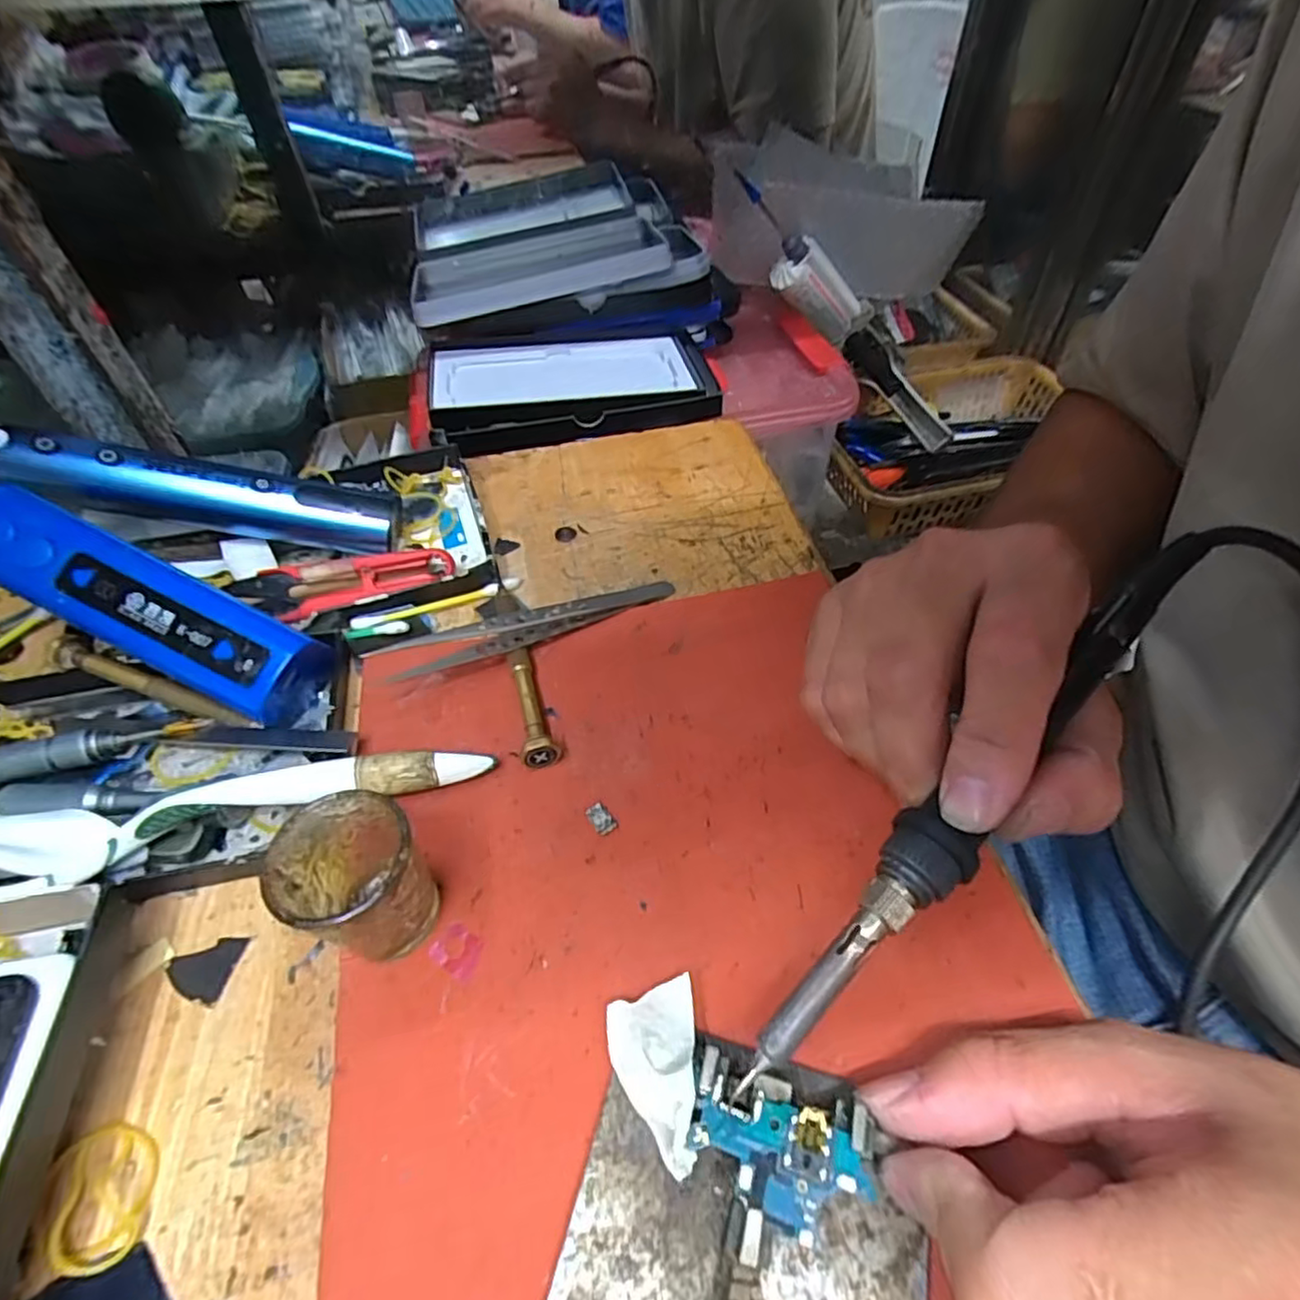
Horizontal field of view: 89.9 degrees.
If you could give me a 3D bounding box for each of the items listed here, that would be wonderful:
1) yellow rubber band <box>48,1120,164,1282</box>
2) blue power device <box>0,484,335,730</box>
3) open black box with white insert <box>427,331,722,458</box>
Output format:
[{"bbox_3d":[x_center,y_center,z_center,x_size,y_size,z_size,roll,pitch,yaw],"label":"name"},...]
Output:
[{"bbox_3d":[-0.139,0.138,0.165,0.024,0.004,0.031,-26,54,-19],"label":"yellow rubber band"},{"bbox_3d":[-0.188,-0.017,0.241,0.129,0.035,0.040,29,53,-6],"label":"blue power device"},{"bbox_3d":[-0.054,-0.182,0.444,0.182,0.031,0.104,-11,50,-7],"label":"open black box with white insert"}]

